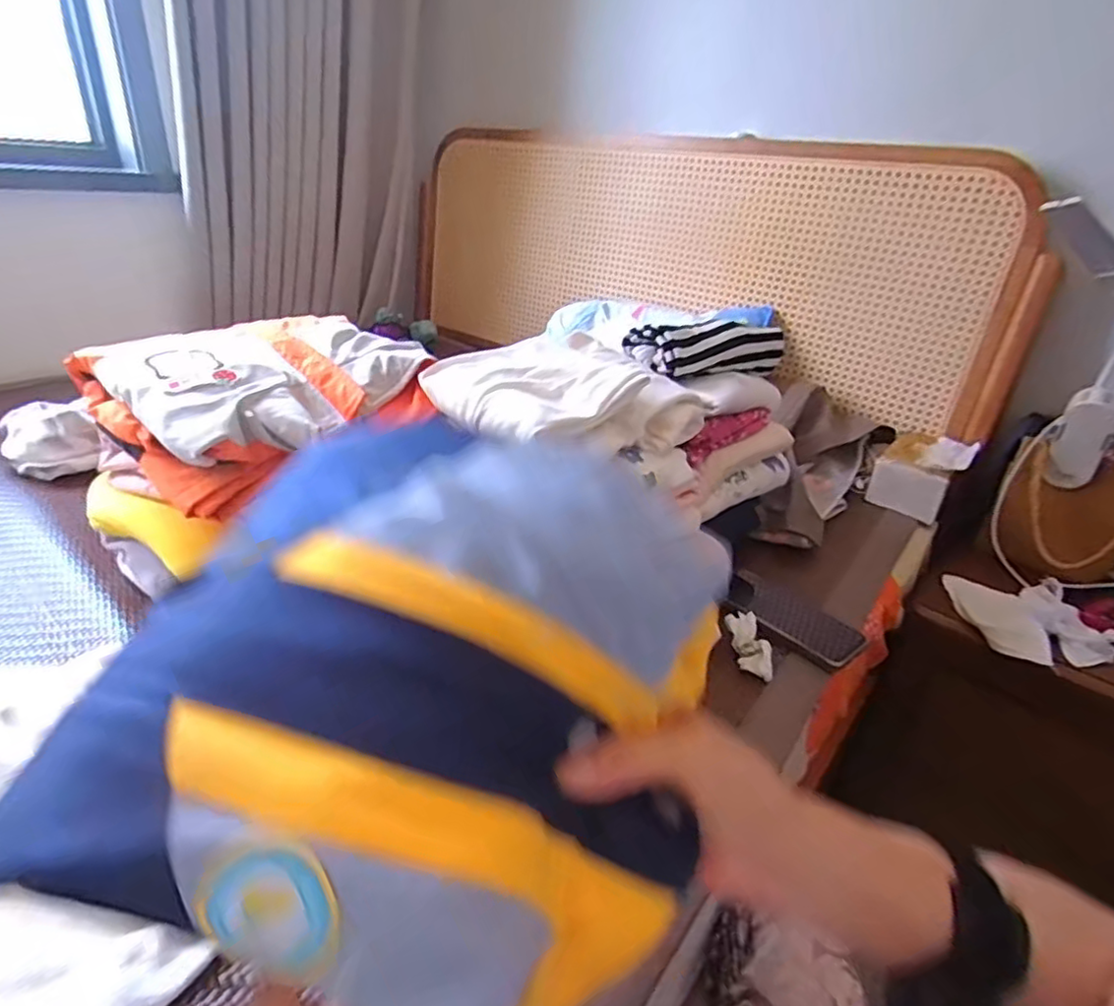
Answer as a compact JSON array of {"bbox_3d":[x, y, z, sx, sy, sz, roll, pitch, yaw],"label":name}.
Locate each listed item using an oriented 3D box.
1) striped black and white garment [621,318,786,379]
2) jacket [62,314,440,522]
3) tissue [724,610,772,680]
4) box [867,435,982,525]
[{"bbox_3d":[0.174,-0.180,0.724,0.212,0.056,0.081,-18,36,-36],"label":"striped black and white garment"},{"bbox_3d":[-0.274,-0.102,0.598,0.279,0.100,0.238,23,33,31],"label":"jacket"},{"bbox_3d":[0.188,0.141,0.617,0.032,0.023,0.072,-1,42,-11],"label":"tissue"},{"bbox_3d":[0.547,-0.046,0.944,0.109,0.080,0.161,23,33,30],"label":"box"}]

